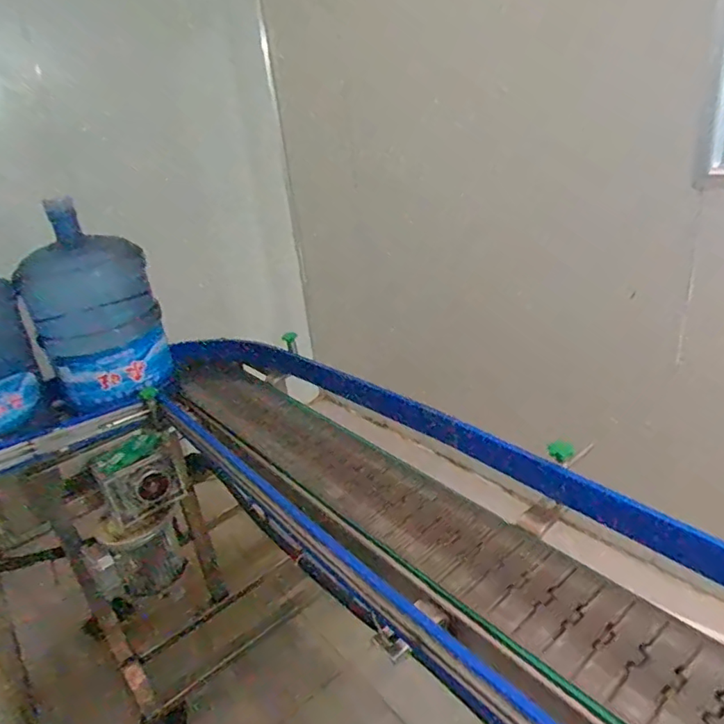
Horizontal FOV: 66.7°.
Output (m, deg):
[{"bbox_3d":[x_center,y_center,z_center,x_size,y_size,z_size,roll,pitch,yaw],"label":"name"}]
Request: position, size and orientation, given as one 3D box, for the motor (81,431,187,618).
[{"bbox_3d":[-0.511,0.363,1.239,0.216,0.332,0.152,-15,29,-27],"label":"motor"}]

